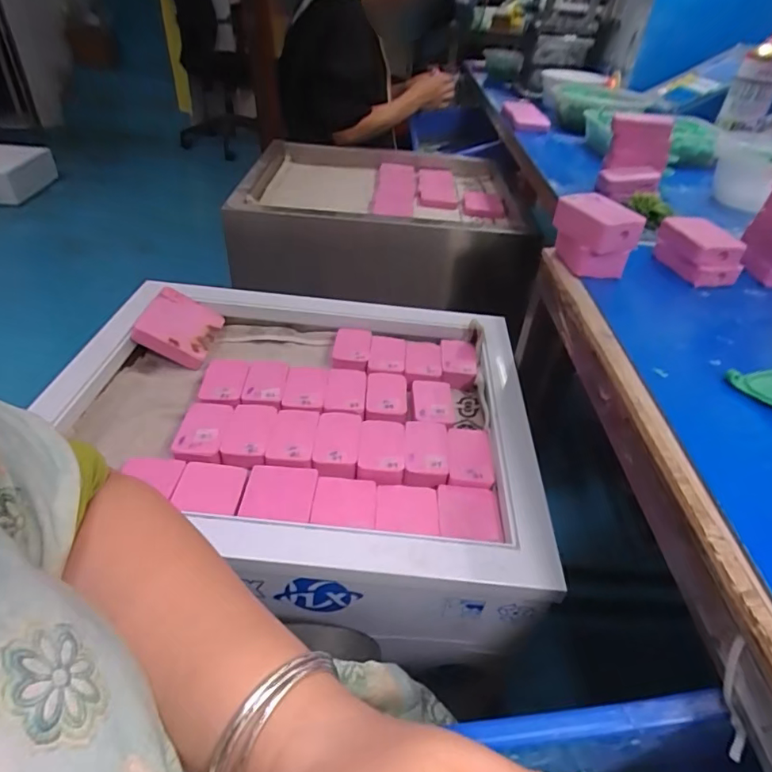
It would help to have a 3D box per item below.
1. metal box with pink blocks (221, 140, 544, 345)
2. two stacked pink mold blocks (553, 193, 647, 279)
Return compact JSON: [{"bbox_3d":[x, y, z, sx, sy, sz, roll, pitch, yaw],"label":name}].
[{"bbox_3d":[-0.008,-0.298,0.960,0.518,0.211,0.380,-1,40,-6],"label":"metal box with pink blocks"},{"bbox_3d":[0.191,-0.138,0.462,0.053,0.062,0.070,-12,43,-19],"label":"two stacked pink mold blocks"}]

